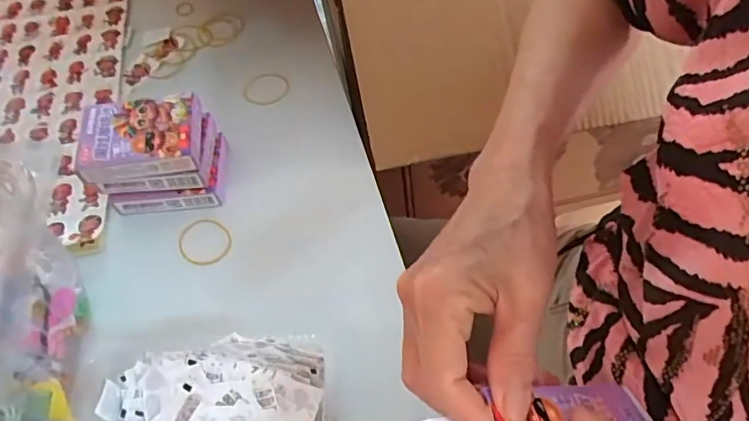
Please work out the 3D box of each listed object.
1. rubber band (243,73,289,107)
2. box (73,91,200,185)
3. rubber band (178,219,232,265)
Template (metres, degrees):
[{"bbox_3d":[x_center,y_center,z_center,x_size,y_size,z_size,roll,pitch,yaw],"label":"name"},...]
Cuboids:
[{"bbox_3d":[-0.109,-0.122,0.561,0.047,0.005,0.047,-4,57,7],"label":"rubber band"},{"bbox_3d":[-0.188,-0.058,0.450,0.086,0.024,0.065,-8,57,0],"label":"box"},{"bbox_3d":[-0.141,0.026,0.464,0.043,0.004,0.045,-5,63,9],"label":"rubber band"}]

